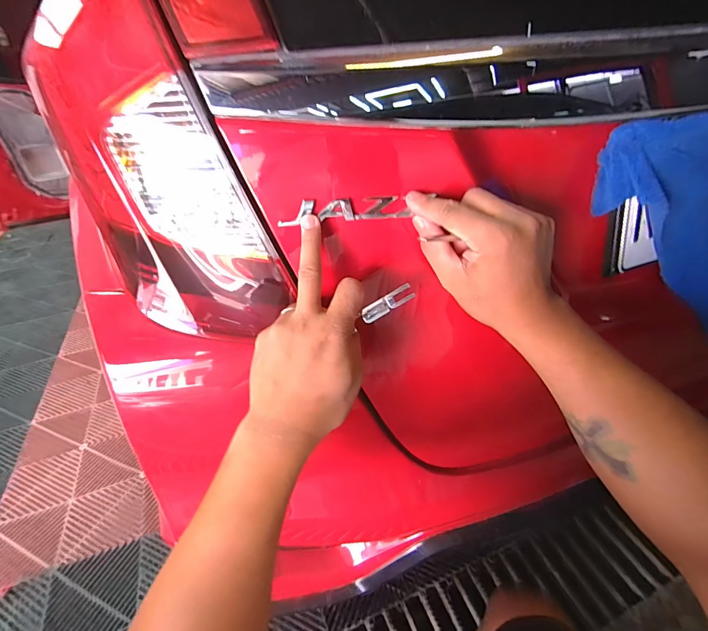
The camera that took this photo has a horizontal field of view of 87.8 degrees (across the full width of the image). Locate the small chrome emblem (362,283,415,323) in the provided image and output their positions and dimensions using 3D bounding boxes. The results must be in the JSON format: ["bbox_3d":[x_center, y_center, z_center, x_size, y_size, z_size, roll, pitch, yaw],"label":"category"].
[{"bbox_3d":[0.030,-0.011,0.328,0.049,0.013,0.011,-32,35,7],"label":"small chrome emblem"}]

